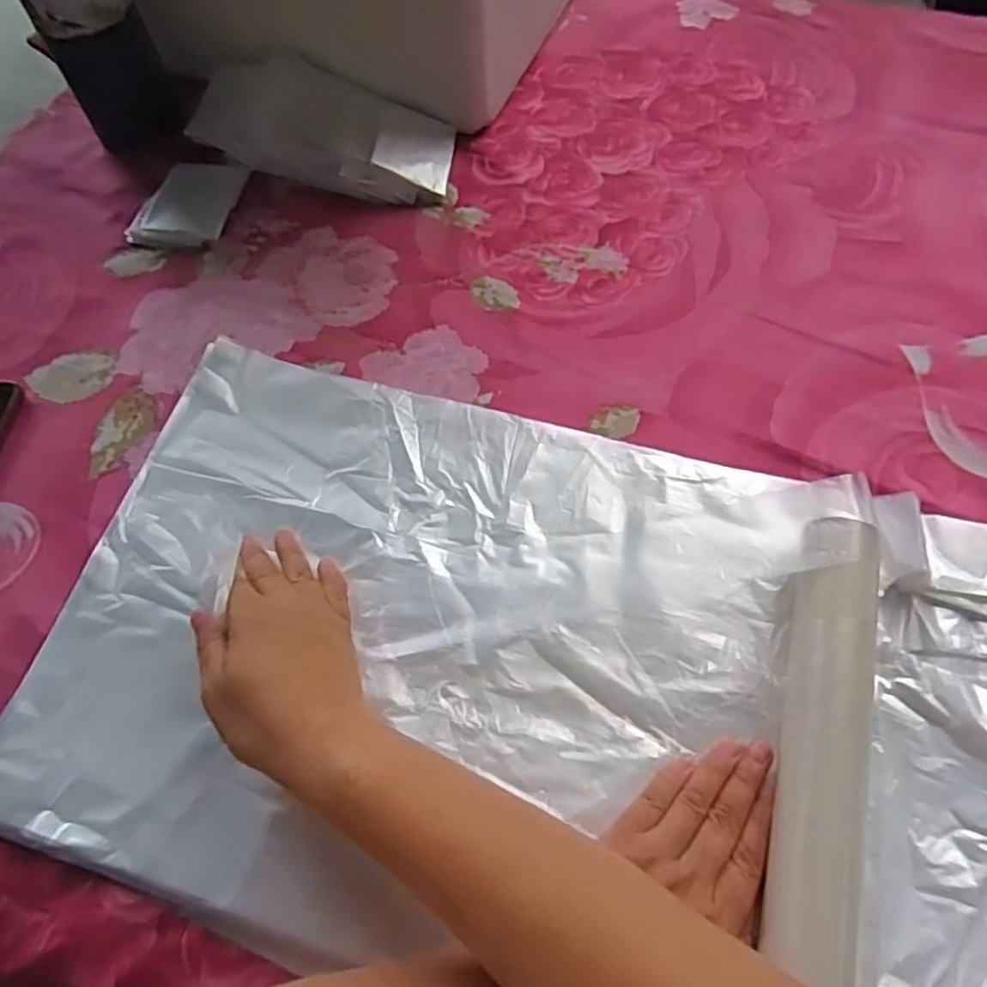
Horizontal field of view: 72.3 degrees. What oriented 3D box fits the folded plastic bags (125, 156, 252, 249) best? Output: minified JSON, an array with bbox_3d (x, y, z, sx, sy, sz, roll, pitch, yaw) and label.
[{"bbox_3d":[-0.249,-0.242,0.558,0.072,0.014,0.101,8,63,7],"label":"folded plastic bags"}]

